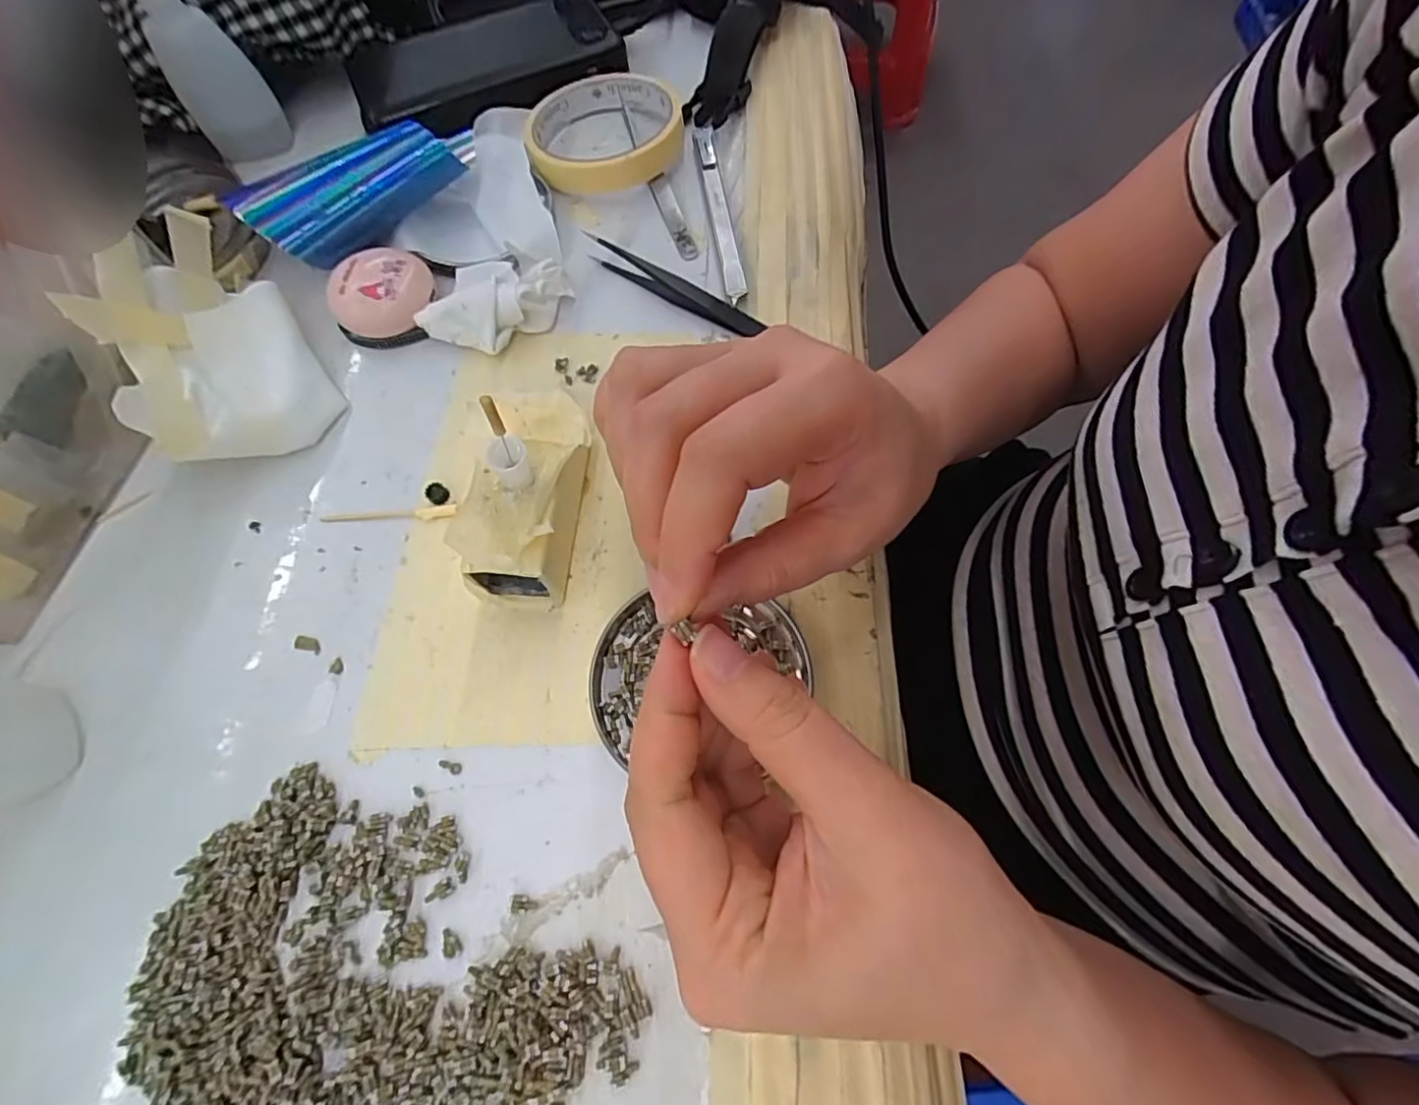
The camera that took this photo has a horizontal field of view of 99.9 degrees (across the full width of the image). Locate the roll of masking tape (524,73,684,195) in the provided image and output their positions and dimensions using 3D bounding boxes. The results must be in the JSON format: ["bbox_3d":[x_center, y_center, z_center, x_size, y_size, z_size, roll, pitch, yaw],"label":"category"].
[{"bbox_3d":[-0.060,-0.239,0.336,0.084,0.021,0.088,0,67,1],"label":"roll of masking tape"}]

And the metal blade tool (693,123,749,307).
[{"bbox_3d":[0.005,-0.185,0.319,0.011,0.005,0.137,-8,67,-2],"label":"metal blade tool"}]

